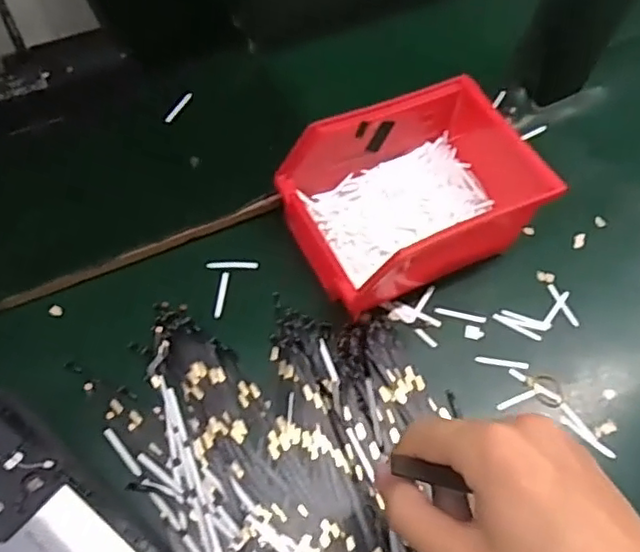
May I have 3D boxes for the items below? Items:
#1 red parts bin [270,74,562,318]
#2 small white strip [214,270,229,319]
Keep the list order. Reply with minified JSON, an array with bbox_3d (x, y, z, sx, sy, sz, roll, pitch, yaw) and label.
[{"bbox_3d":[0.055,-0.050,0.392,0.149,0.072,0.111,-25,63,-19],"label":"red parts bin"},{"bbox_3d":[-0.062,0.010,0.387,0.004,0.004,0.033,8,58,0],"label":"small white strip"}]

